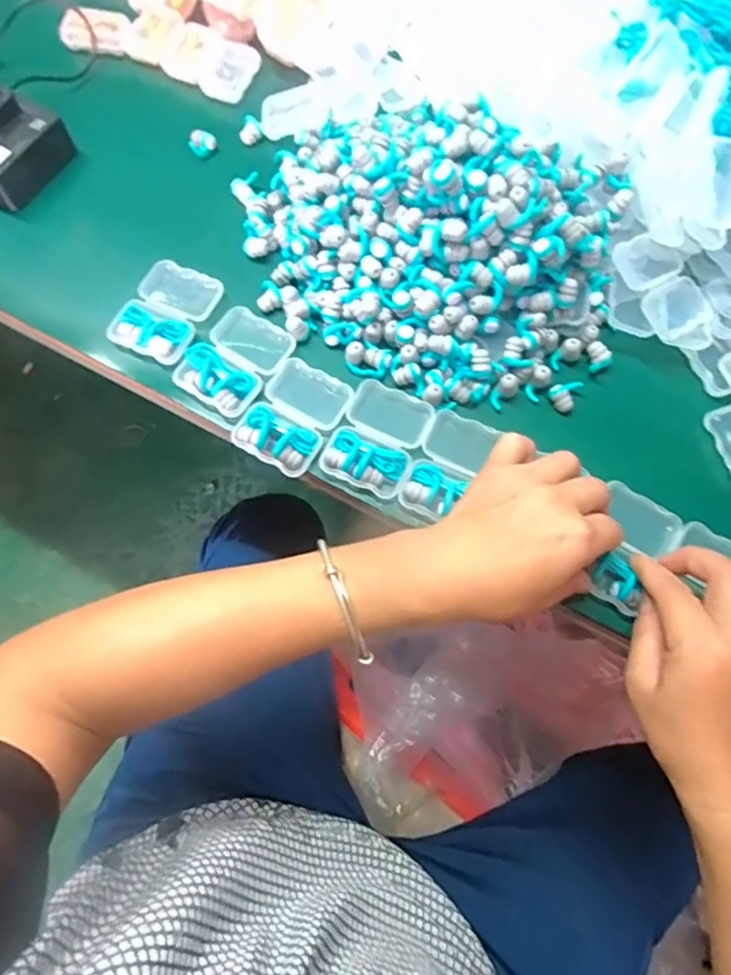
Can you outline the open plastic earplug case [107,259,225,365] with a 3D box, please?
[{"bbox_3d":[-0.143,-0.129,0.410,0.056,0.013,0.078,22,71,5],"label":"open plastic earplug case"}]

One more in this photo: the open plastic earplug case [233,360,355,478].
[{"bbox_3d":[-0.048,-0.048,0.390,0.055,0.023,0.076,29,72,7],"label":"open plastic earplug case"}]

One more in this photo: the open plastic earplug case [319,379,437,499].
[{"bbox_3d":[0.010,-0.034,0.385,0.056,0.015,0.076,27,72,7],"label":"open plastic earplug case"}]

